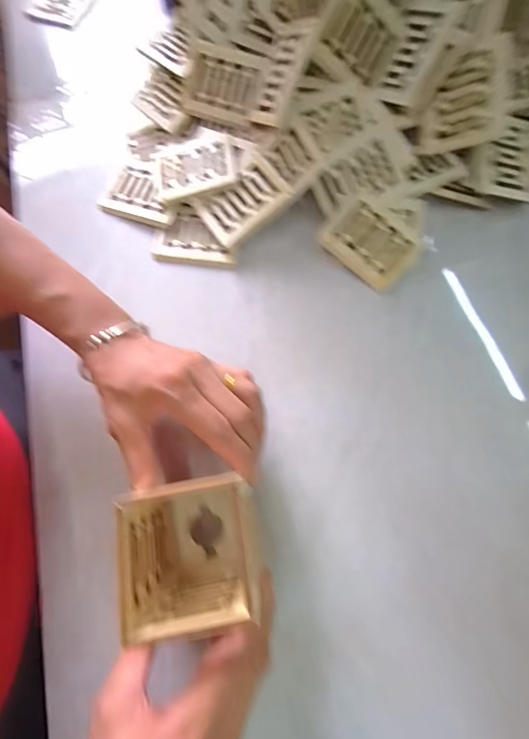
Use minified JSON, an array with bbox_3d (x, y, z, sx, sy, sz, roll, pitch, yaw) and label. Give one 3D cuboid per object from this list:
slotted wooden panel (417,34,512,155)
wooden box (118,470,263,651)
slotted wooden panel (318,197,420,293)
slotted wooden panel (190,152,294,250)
[{"bbox_3d":[0.177,-0.242,0.326,0.066,0.012,0.081,6,102,25],"label":"slotted wooden panel"},{"bbox_3d":[-0.042,0.107,0.220,0.067,0.080,0.070,-14,73,-3],"label":"wooden box"},{"bbox_3d":[0.097,-0.115,0.335,0.082,0.004,0.059,41,89,1],"label":"slotted wooden panel"},{"bbox_3d":[-0.022,-0.160,0.343,0.076,0.009,0.059,-38,77,6],"label":"slotted wooden panel"}]

